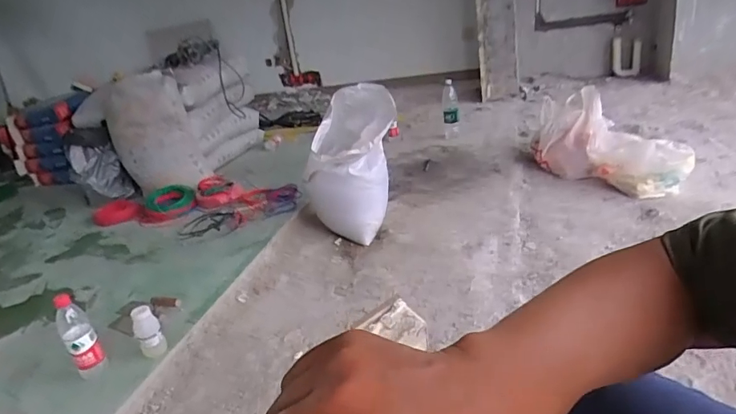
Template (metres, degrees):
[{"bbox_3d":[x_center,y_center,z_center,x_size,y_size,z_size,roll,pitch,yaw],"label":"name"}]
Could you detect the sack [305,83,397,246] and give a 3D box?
[{"bbox_3d":[-0.054,-0.135,1.650,0.324,0.488,0.219,-6,26,-1],"label":"sack"}]

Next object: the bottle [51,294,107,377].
[{"bbox_3d":[-0.684,0.313,1.146,0.069,0.223,0.059,-25,33,-35],"label":"bottle"}]

